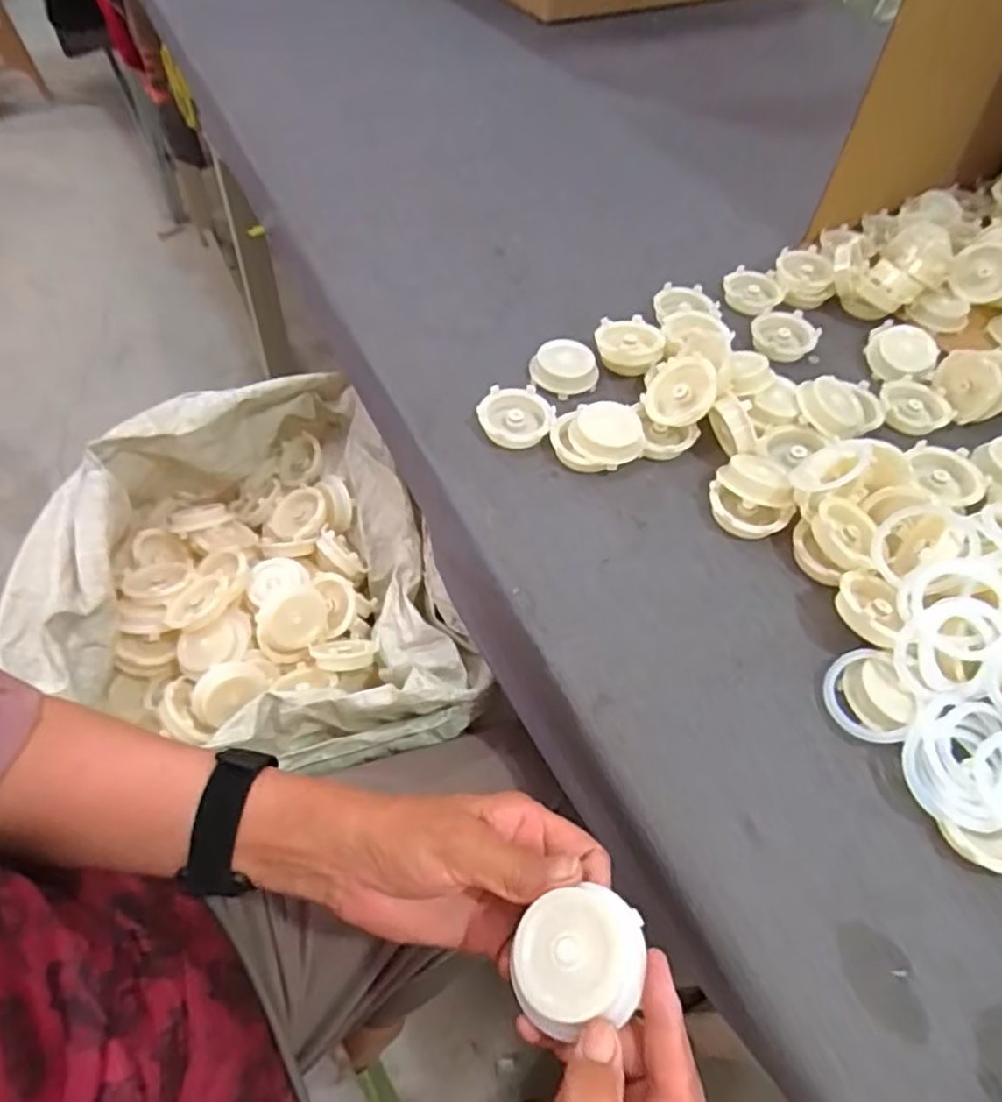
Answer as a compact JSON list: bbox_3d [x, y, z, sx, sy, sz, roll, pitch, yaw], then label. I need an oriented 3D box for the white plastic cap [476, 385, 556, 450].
[{"bbox_3d":[0.012,-0.107,0.537,0.059,0.014,0.057,2,56,-3],"label":"white plastic cap"}]

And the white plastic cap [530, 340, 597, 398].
[{"bbox_3d":[0.054,-0.158,0.572,0.057,0.017,0.057,9,55,2],"label":"white plastic cap"}]

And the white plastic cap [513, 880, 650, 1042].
[{"bbox_3d":[0.033,0.171,0.283,0.055,0.017,0.046,-24,44,6],"label":"white plastic cap"}]

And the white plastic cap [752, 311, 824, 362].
[{"bbox_3d":[0.265,-0.202,0.625,0.056,0.012,0.054,2,56,-3],"label":"white plastic cap"}]

